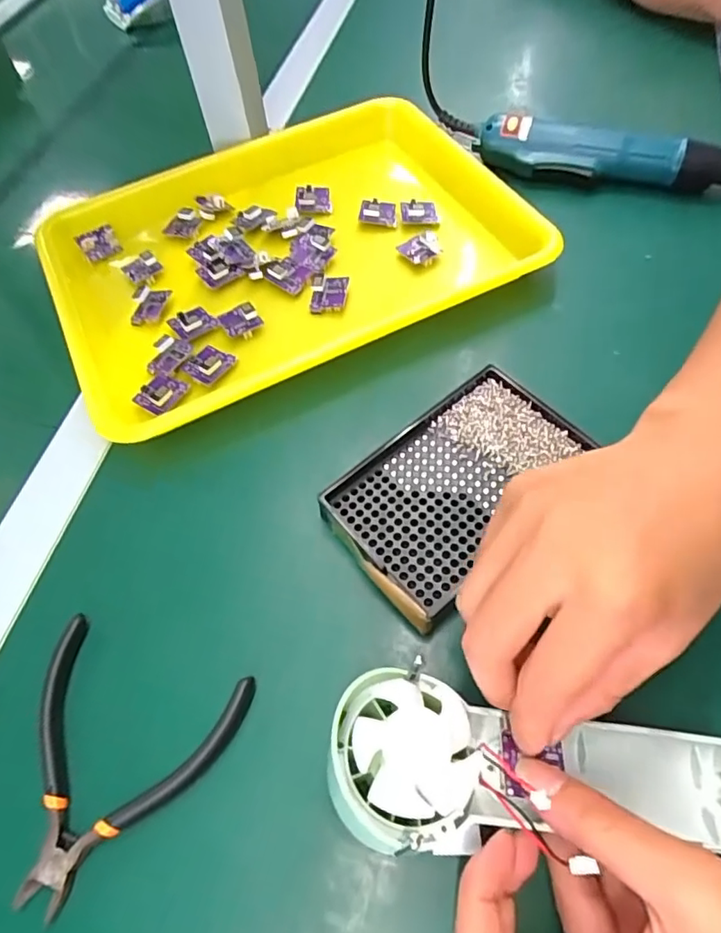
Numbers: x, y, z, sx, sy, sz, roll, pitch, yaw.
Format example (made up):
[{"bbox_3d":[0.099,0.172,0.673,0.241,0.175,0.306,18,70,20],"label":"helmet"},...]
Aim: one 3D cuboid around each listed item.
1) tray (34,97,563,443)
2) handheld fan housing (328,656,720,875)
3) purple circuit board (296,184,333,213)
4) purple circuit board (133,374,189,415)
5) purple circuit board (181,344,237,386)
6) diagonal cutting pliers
[{"bbox_3d":[-0.061,-0.166,0.405,0.332,0.033,0.236,-24,61,-10],"label":"tray"},{"bbox_3d":[0.075,0.124,0.223,0.171,0.028,0.061,11,61,-8],"label":"handheld fan housing"},{"bbox_3d":[-0.038,-0.220,0.447,0.028,0.009,0.028,-5,59,1],"label":"purple circuit board"},{"bbox_3d":[-0.130,-0.050,0.350,0.026,0.012,0.027,24,64,16],"label":"purple circuit board"},{"bbox_3d":[-0.101,-0.070,0.358,0.028,0.011,0.028,23,64,16],"label":"purple circuit board"},{"bbox_3d":[-0.118,0.135,0.251,0.102,0.009,0.107,16,62,13],"label":"diagonal cutting pliers"}]

